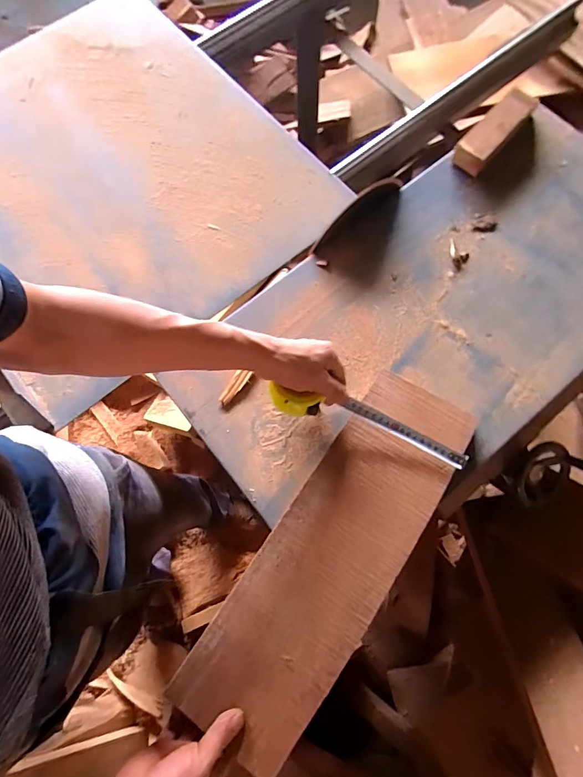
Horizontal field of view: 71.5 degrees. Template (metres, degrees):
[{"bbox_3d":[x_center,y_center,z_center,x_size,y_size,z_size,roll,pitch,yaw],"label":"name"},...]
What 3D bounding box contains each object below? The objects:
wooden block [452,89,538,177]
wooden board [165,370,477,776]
[{"bbox_3d":[0.332,-0.423,0.666,0.050,0.034,0.163,41,79,10],"label":"wooden block"},{"bbox_3d":[0.055,0.201,0.503,0.154,0.014,0.471,34,78,9],"label":"wooden board"}]

